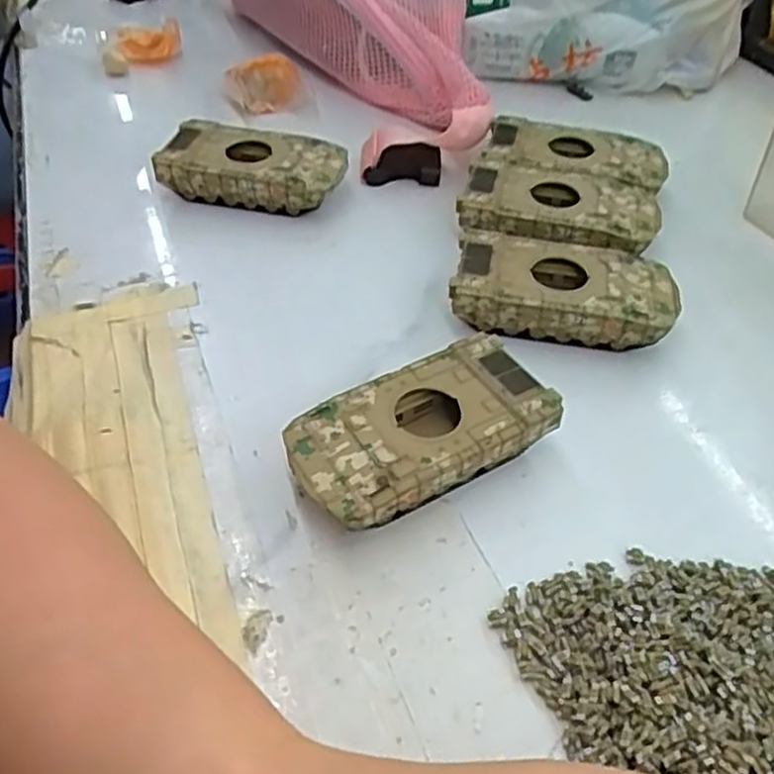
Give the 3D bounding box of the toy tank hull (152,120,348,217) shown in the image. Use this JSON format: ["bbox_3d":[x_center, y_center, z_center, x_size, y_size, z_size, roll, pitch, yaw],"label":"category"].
[{"bbox_3d":[-0.071,-0.116,0.415,0.094,0.029,0.046,7,45,6],"label":"toy tank hull"}]

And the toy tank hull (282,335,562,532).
[{"bbox_3d":[0.013,0.020,0.288,0.095,0.027,0.050,-25,50,-23],"label":"toy tank hull"}]

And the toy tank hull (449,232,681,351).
[{"bbox_3d":[0.080,-0.042,0.349,0.095,0.027,0.050,6,45,5],"label":"toy tank hull"}]

